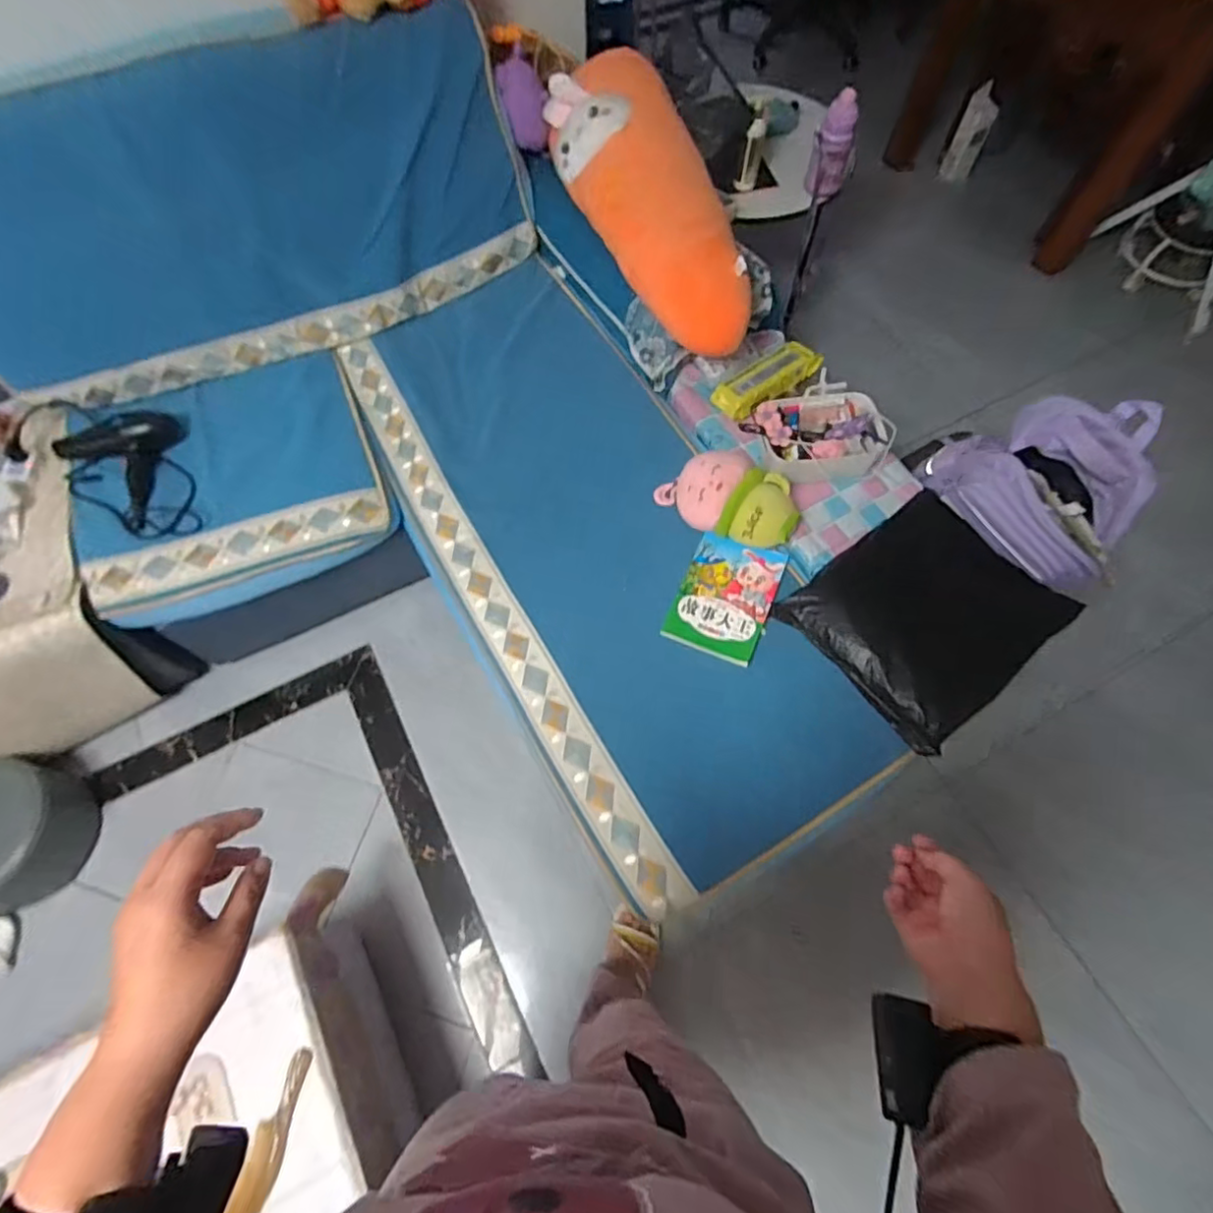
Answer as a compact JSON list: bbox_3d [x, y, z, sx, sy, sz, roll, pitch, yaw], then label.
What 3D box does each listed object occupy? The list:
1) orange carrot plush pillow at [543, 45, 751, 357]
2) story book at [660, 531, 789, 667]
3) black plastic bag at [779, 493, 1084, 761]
[{"bbox_3d":[0.088,-0.873,1.289,0.243,0.182,0.757,-19,67,-8],"label":"orange carrot plush pillow"},{"bbox_3d":[0.233,-0.021,1.200,0.177,0.013,0.246,21,72,15],"label":"story book"},{"bbox_3d":[0.583,0.014,1.129,0.406,0.066,0.362,-36,70,-15],"label":"black plastic bag"}]

